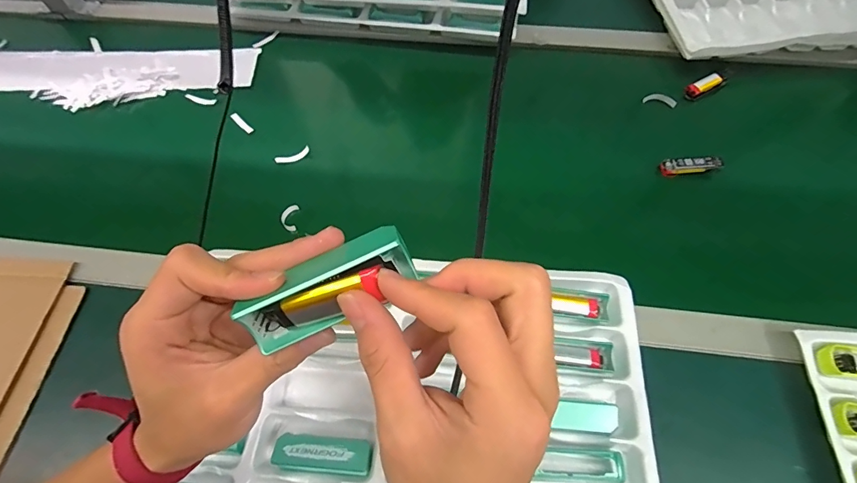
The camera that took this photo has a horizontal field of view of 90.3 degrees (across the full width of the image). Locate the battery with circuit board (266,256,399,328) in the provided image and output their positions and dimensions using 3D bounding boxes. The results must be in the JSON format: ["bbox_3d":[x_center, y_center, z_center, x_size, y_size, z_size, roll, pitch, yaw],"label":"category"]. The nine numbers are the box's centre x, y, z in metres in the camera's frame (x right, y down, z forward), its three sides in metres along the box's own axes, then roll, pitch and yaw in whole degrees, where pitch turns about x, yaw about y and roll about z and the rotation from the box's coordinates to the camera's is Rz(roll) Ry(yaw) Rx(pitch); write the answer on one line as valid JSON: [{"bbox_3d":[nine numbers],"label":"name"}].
[{"bbox_3d":[-0.042,0.025,0.186,0.060,0.015,0.013,-27,62,11],"label":"battery with circuit board"}]

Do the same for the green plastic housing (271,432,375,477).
[{"bbox_3d":[-0.088,0.181,0.363,0.081,0.020,0.026,5,62,3],"label":"green plastic housing"}]

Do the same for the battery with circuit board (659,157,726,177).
[{"bbox_3d":[0.318,-0.092,0.519,0.066,0.017,0.018,1,62,0],"label":"battery with circuit board"}]

